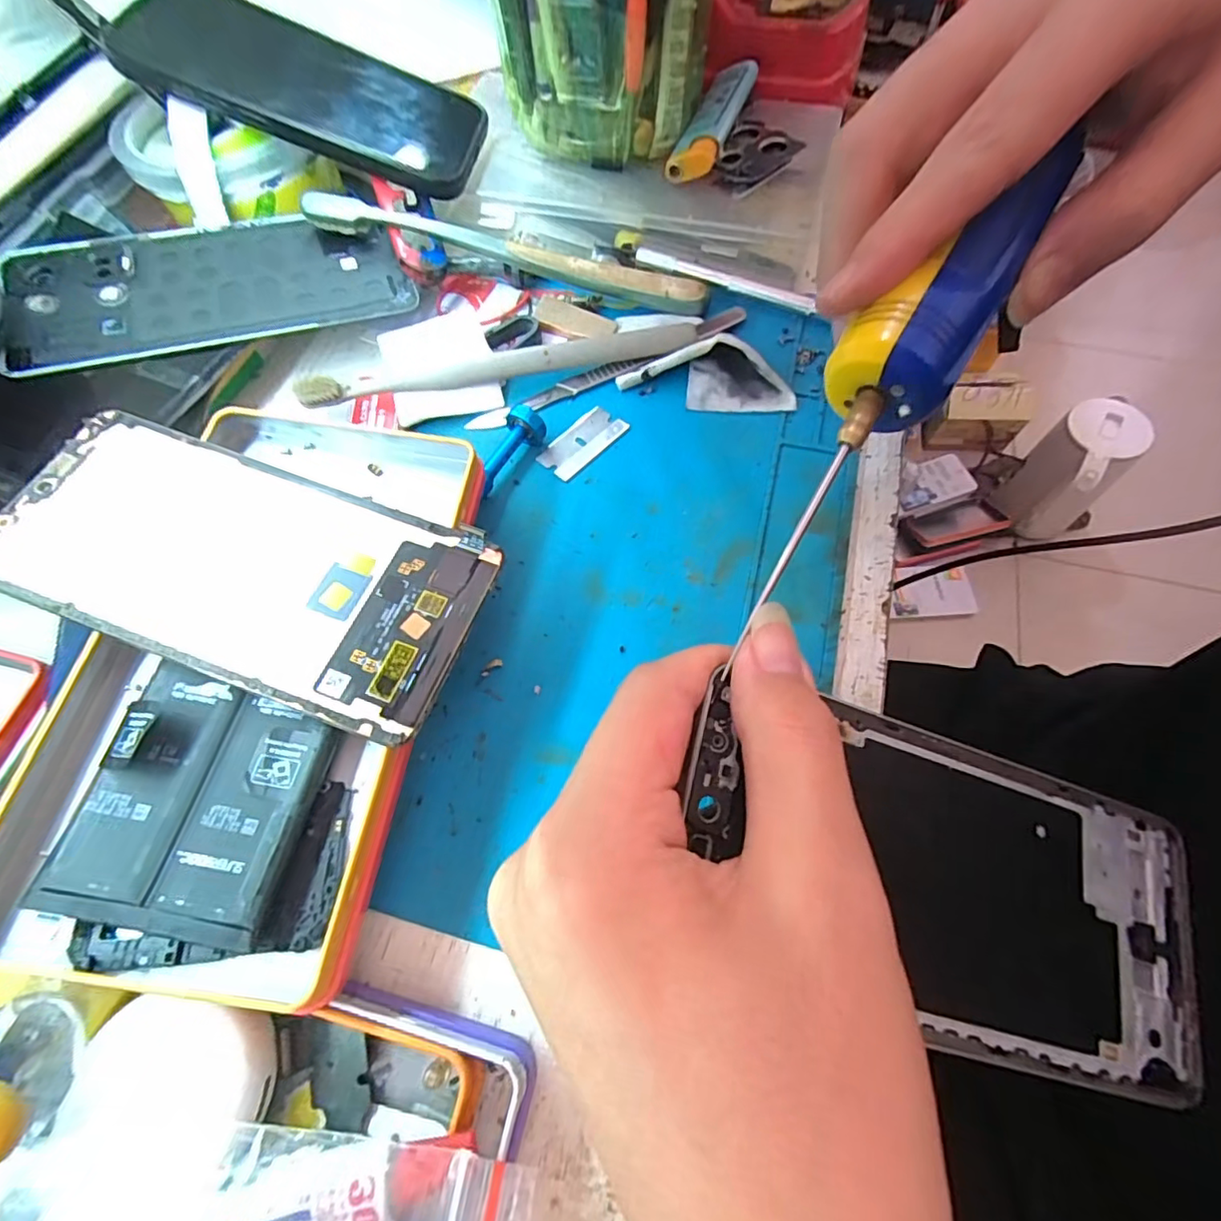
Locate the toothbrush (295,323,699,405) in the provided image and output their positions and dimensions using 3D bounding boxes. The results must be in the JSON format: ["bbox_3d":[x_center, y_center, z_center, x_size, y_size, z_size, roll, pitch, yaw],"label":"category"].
[{"bbox_3d":[-0.047,-0.108,0.246,0.166,0.008,0.014,-10,65,-2],"label":"toothbrush"}]

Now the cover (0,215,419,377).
[{"bbox_3d":[-0.169,-0.140,0.244,0.152,0.004,0.074,-17,71,-13],"label":"cover"}]

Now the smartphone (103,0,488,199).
[{"bbox_3d":[-0.136,-0.236,0.260,0.147,0.011,0.072,14,66,-14],"label":"smartphone"}]

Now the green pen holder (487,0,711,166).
[{"bbox_3d":[0.000,-0.255,0.259,0.085,0.083,0.064,10,66,7],"label":"green pen holder"}]

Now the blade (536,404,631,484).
[{"bbox_3d":[-0.012,-0.072,0.244,0.038,0.004,0.020,-41,70,-15],"label":"blade"}]

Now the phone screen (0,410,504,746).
[{"bbox_3d":[-0.118,-0.015,0.183,0.153,0.004,0.071,18,66,5],"label":"phone screen"}]

